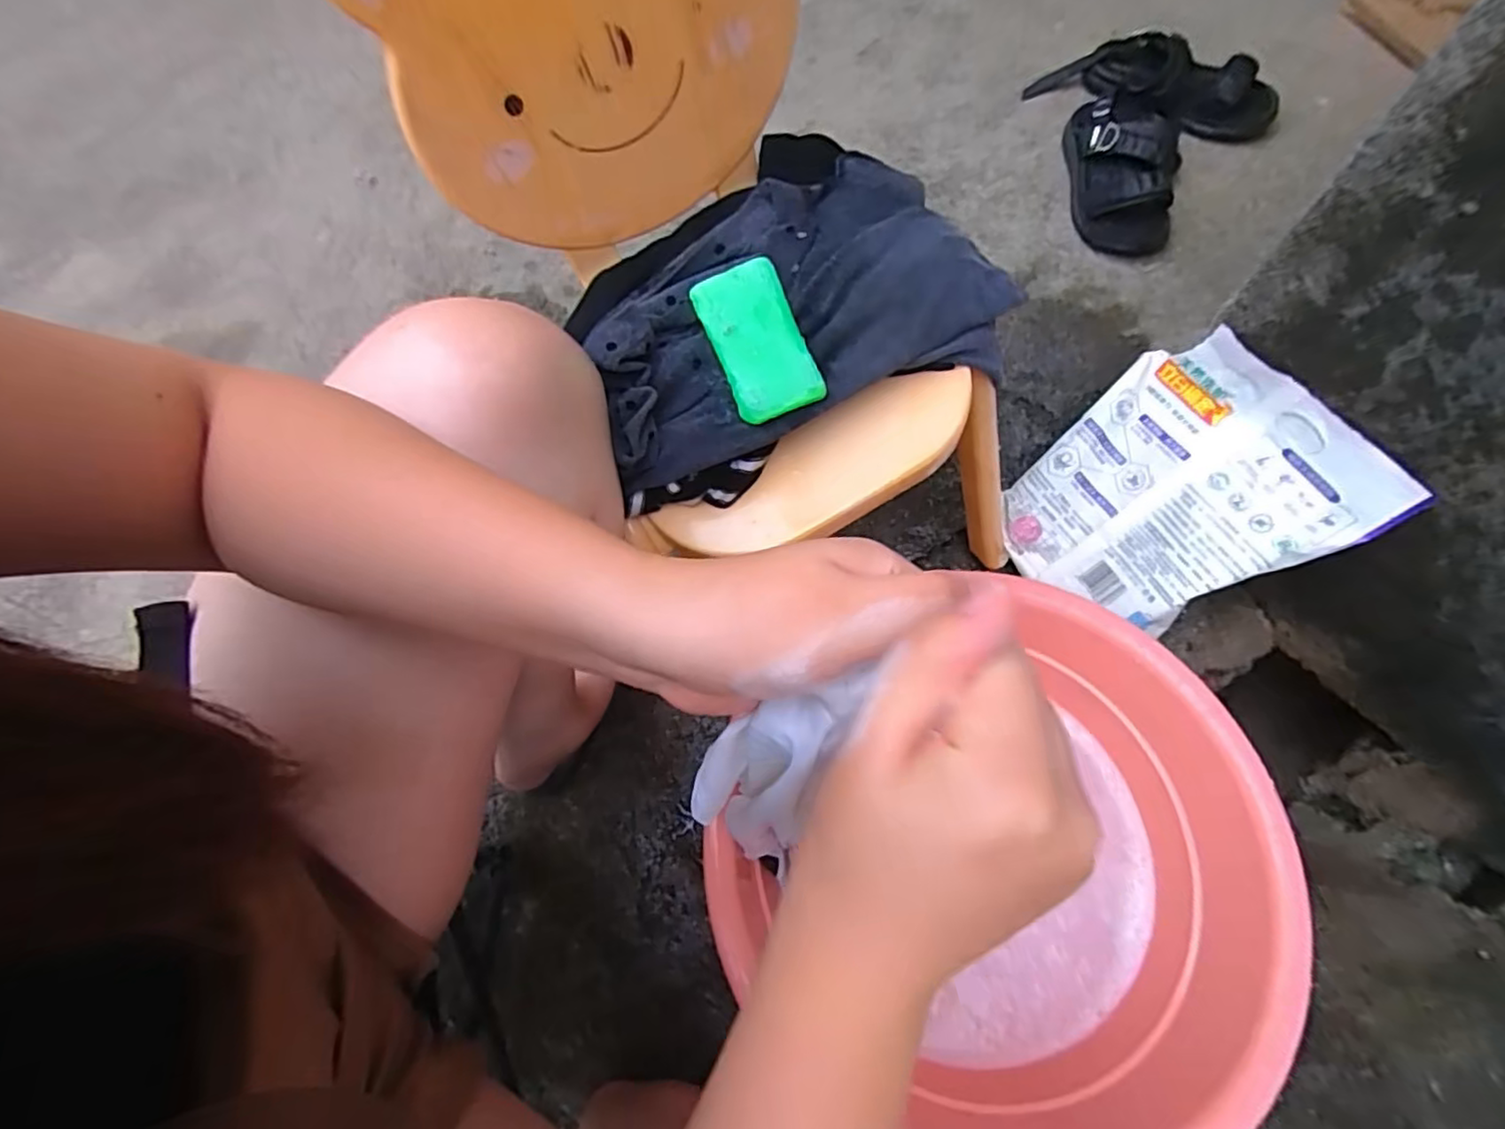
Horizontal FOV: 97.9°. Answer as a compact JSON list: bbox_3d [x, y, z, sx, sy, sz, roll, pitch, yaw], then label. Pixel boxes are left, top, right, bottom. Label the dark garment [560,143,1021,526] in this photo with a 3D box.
[{"bbox_3d":[0.013,-0.199,0.471,0.313,0.080,0.220,-29,68,-11],"label":"dark garment"}]

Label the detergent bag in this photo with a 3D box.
[{"bbox_3d":[0.393,-0.056,0.625,0.265,0.030,0.225,-48,61,30],"label":"detergent bag"}]

